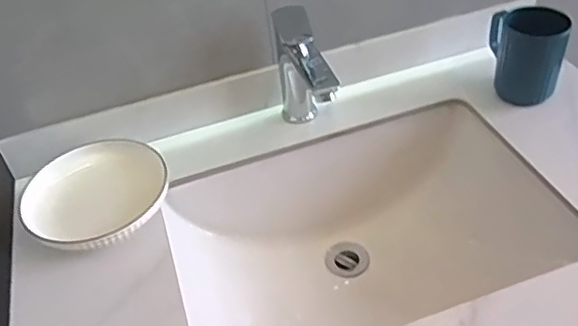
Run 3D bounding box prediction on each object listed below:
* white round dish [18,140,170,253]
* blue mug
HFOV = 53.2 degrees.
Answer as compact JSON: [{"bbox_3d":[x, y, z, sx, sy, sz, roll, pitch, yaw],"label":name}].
[{"bbox_3d":[-0.232,0.033,0.690,0.163,0.028,0.140,-34,48,-26],"label":"white round dish"},{"bbox_3d":[0.319,-0.152,0.770,0.080,0.098,0.094,-1,42,7],"label":"blue mug"}]

